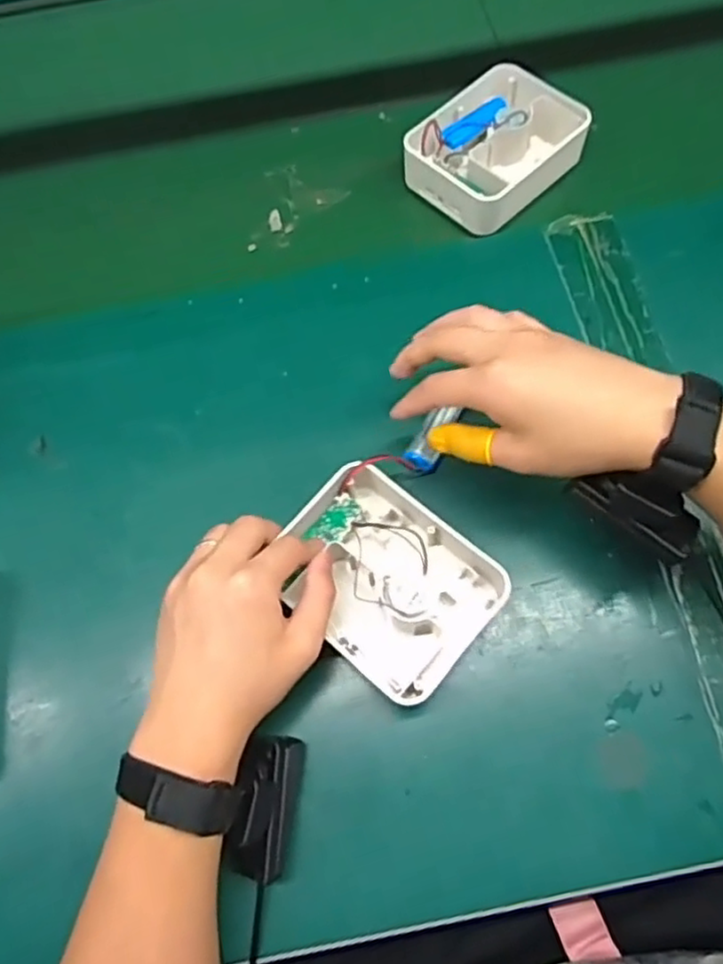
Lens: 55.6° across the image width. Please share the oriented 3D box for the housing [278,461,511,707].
[{"bbox_3d":[0.013,0.061,0.421,0.127,0.042,0.099,39,74,16],"label":"housing"}]

